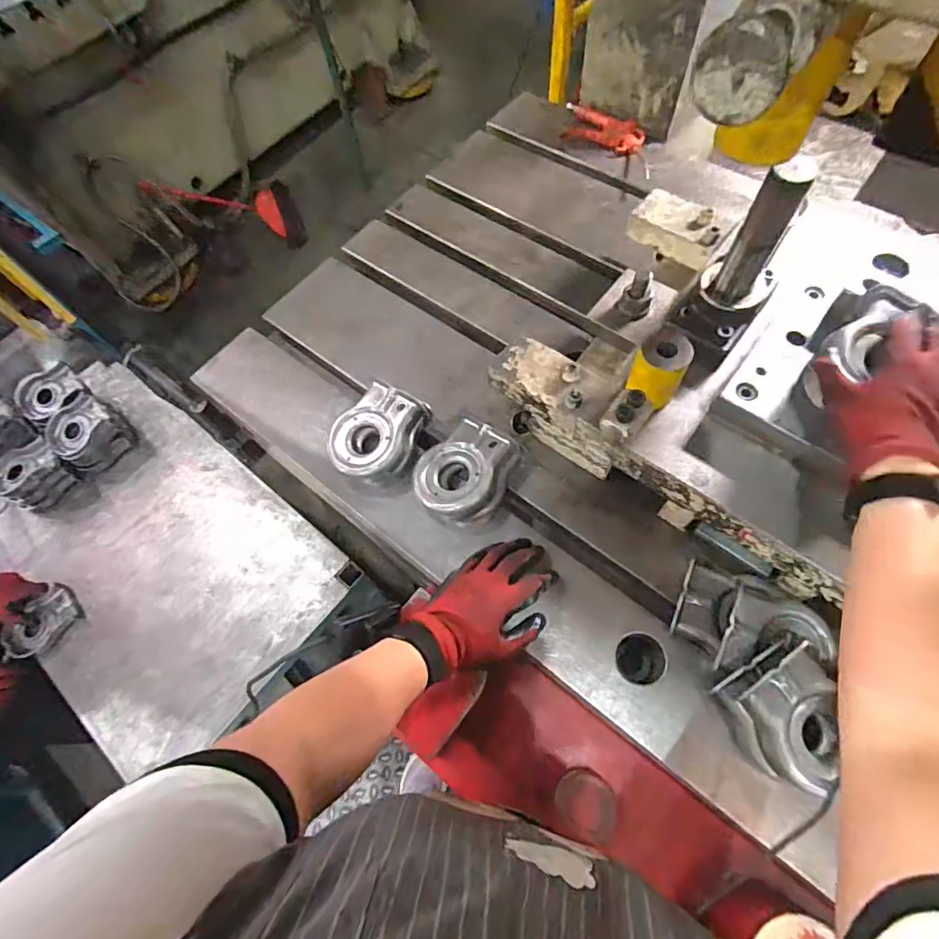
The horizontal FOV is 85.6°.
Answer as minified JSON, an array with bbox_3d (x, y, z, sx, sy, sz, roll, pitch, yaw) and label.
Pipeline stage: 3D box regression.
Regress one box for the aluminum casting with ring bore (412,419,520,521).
[{"bbox_3d":[-0.007,0.004,0.613,0.109,0.056,0.118,20,66,12],"label":"aluminum casting with ring bore"}]

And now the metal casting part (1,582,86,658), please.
[{"bbox_3d":[-0.795,0.290,0.945,0.084,0.040,0.140,34,70,18],"label":"metal casting part"}]

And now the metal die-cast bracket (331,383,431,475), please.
[{"bbox_3d":[-0.117,-0.042,0.640,0.100,0.064,0.118,19,66,12],"label":"metal die-cast bracket"}]

